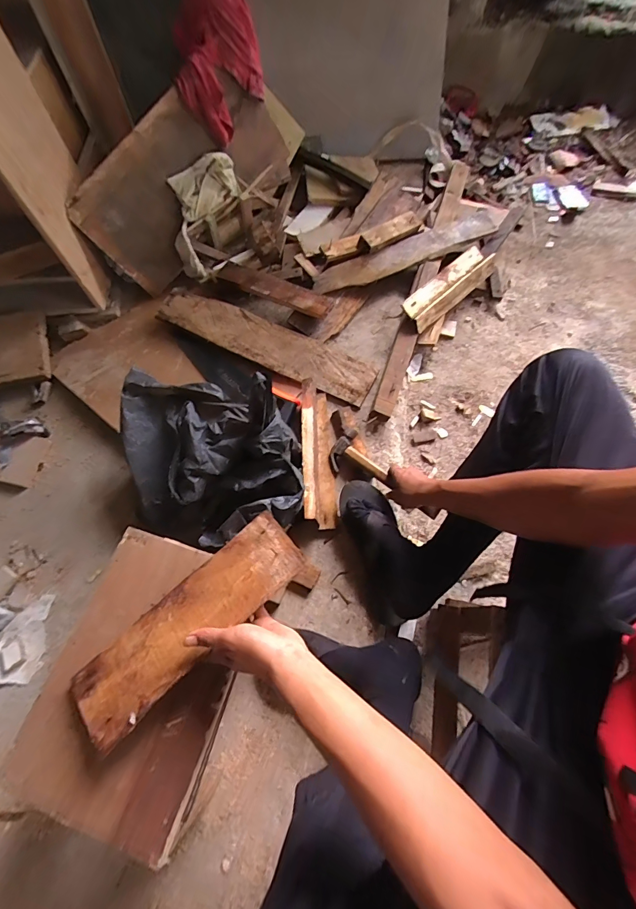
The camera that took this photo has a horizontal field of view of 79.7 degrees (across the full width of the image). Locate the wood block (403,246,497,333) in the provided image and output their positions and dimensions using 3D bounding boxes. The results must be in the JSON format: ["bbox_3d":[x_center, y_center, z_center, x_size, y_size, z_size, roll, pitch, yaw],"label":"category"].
[{"bbox_3d":[0.339,-0.432,0.967,0.077,0.065,0.324,41,73,19],"label":"wood block"}]

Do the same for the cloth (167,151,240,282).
[{"bbox_3d":[-0.310,-0.628,0.988,0.037,0.156,0.303,44,115,55],"label":"cloth"}]

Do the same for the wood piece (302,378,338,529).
[{"bbox_3d":[0.002,-0.009,0.795,0.061,0.066,0.308,-4,66,0],"label":"wood piece"}]

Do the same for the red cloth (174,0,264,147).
[{"bbox_3d":[-0.234,-0.924,0.883,0.258,0.240,0.064,-51,42,1],"label":"red cloth"}]

